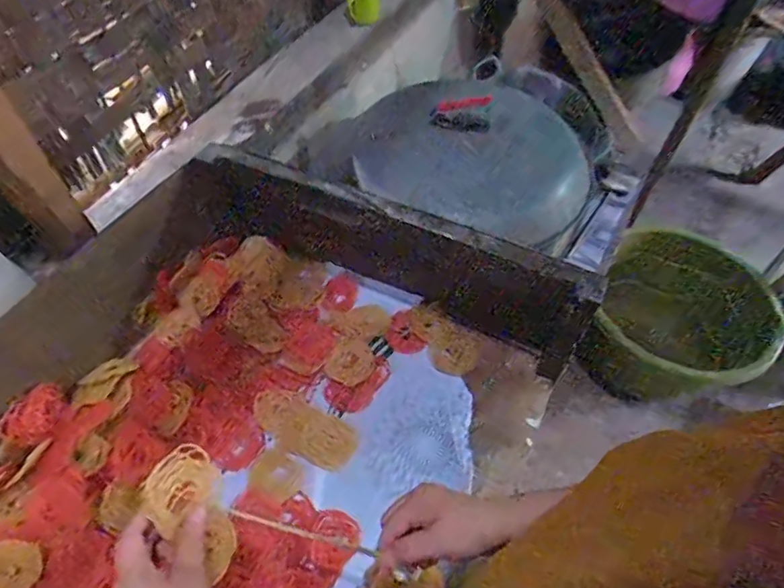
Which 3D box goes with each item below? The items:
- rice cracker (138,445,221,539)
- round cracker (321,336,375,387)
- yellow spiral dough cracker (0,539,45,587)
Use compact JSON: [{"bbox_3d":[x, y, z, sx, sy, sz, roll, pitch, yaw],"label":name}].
[{"bbox_3d":[-0.173,0.158,0.413,0.059,0.004,0.053,-34,89,-37],"label":"rice cracker"},{"bbox_3d":[-0.055,0.092,0.681,0.060,0.008,0.063,24,57,15],"label":"round cracker"},{"bbox_3d":[-0.394,0.283,0.517,0.065,0.009,0.053,-1,54,-2],"label":"yellow spiral dough cracker"}]

